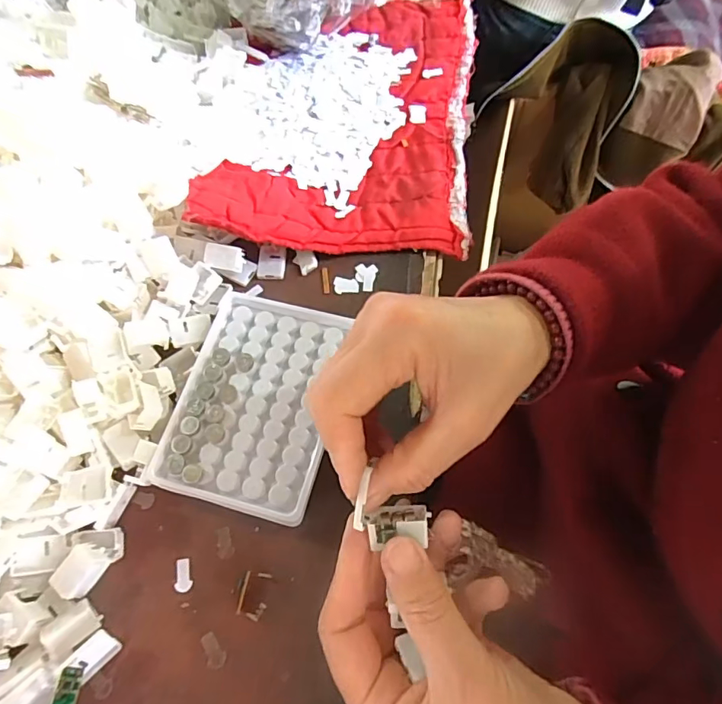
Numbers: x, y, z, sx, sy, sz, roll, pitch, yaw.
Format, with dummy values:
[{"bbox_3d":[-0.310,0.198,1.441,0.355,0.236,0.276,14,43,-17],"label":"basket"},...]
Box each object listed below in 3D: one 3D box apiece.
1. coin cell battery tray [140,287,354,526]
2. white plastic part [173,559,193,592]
[{"bbox_3d":[-0.065,0.030,0.313,0.095,0.019,0.130,13,66,8],"label":"coin cell battery tray"},{"bbox_3d":[-0.102,0.127,0.285,0.010,0.004,0.018,-3,65,0],"label":"white plastic part"}]

